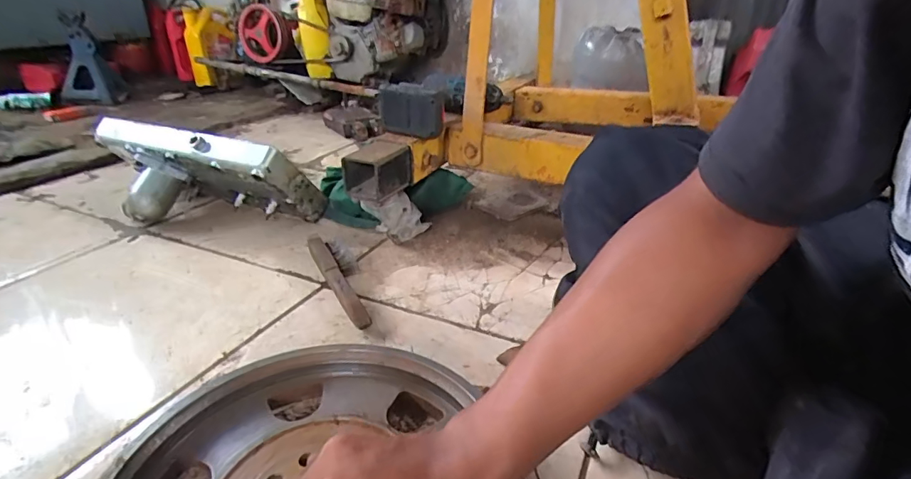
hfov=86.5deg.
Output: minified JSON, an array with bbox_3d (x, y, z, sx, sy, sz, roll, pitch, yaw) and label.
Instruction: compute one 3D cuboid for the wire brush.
[{"bbox_3d":[-0.156,0.053,0.685,0.054,0.036,0.228,-13,30,-27],"label":"wire brush"}]

